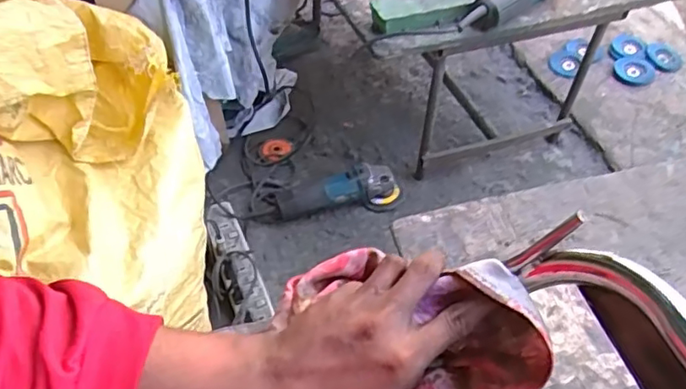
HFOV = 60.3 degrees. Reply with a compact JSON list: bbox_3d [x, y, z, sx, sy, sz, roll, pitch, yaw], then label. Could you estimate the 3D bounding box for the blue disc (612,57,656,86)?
[{"bbox_3d":[0.757,-0.323,1.534,0.100,0.024,0.110,0,48,0],"label":"blue disc"}]

